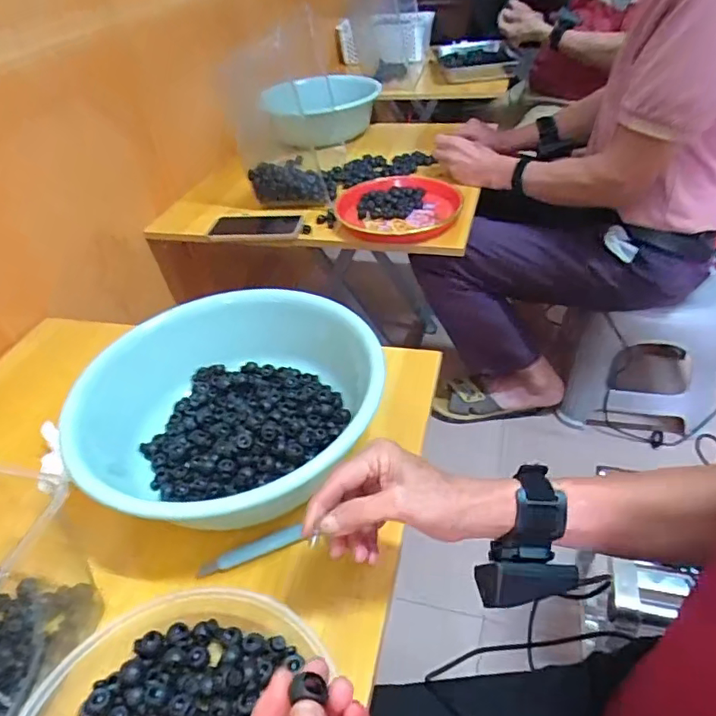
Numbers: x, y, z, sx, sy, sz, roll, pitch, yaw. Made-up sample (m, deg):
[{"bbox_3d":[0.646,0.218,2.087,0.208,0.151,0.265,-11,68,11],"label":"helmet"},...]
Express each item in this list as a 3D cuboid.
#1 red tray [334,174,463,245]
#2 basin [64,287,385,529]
[{"bbox_3d":[0.074,-0.270,0.964,0.217,0.029,0.234,-8,40,-2],"label":"red tray"},{"bbox_3d":[-0.116,0.054,0.553,0.264,0.100,0.280,5,42,13],"label":"basin"}]

